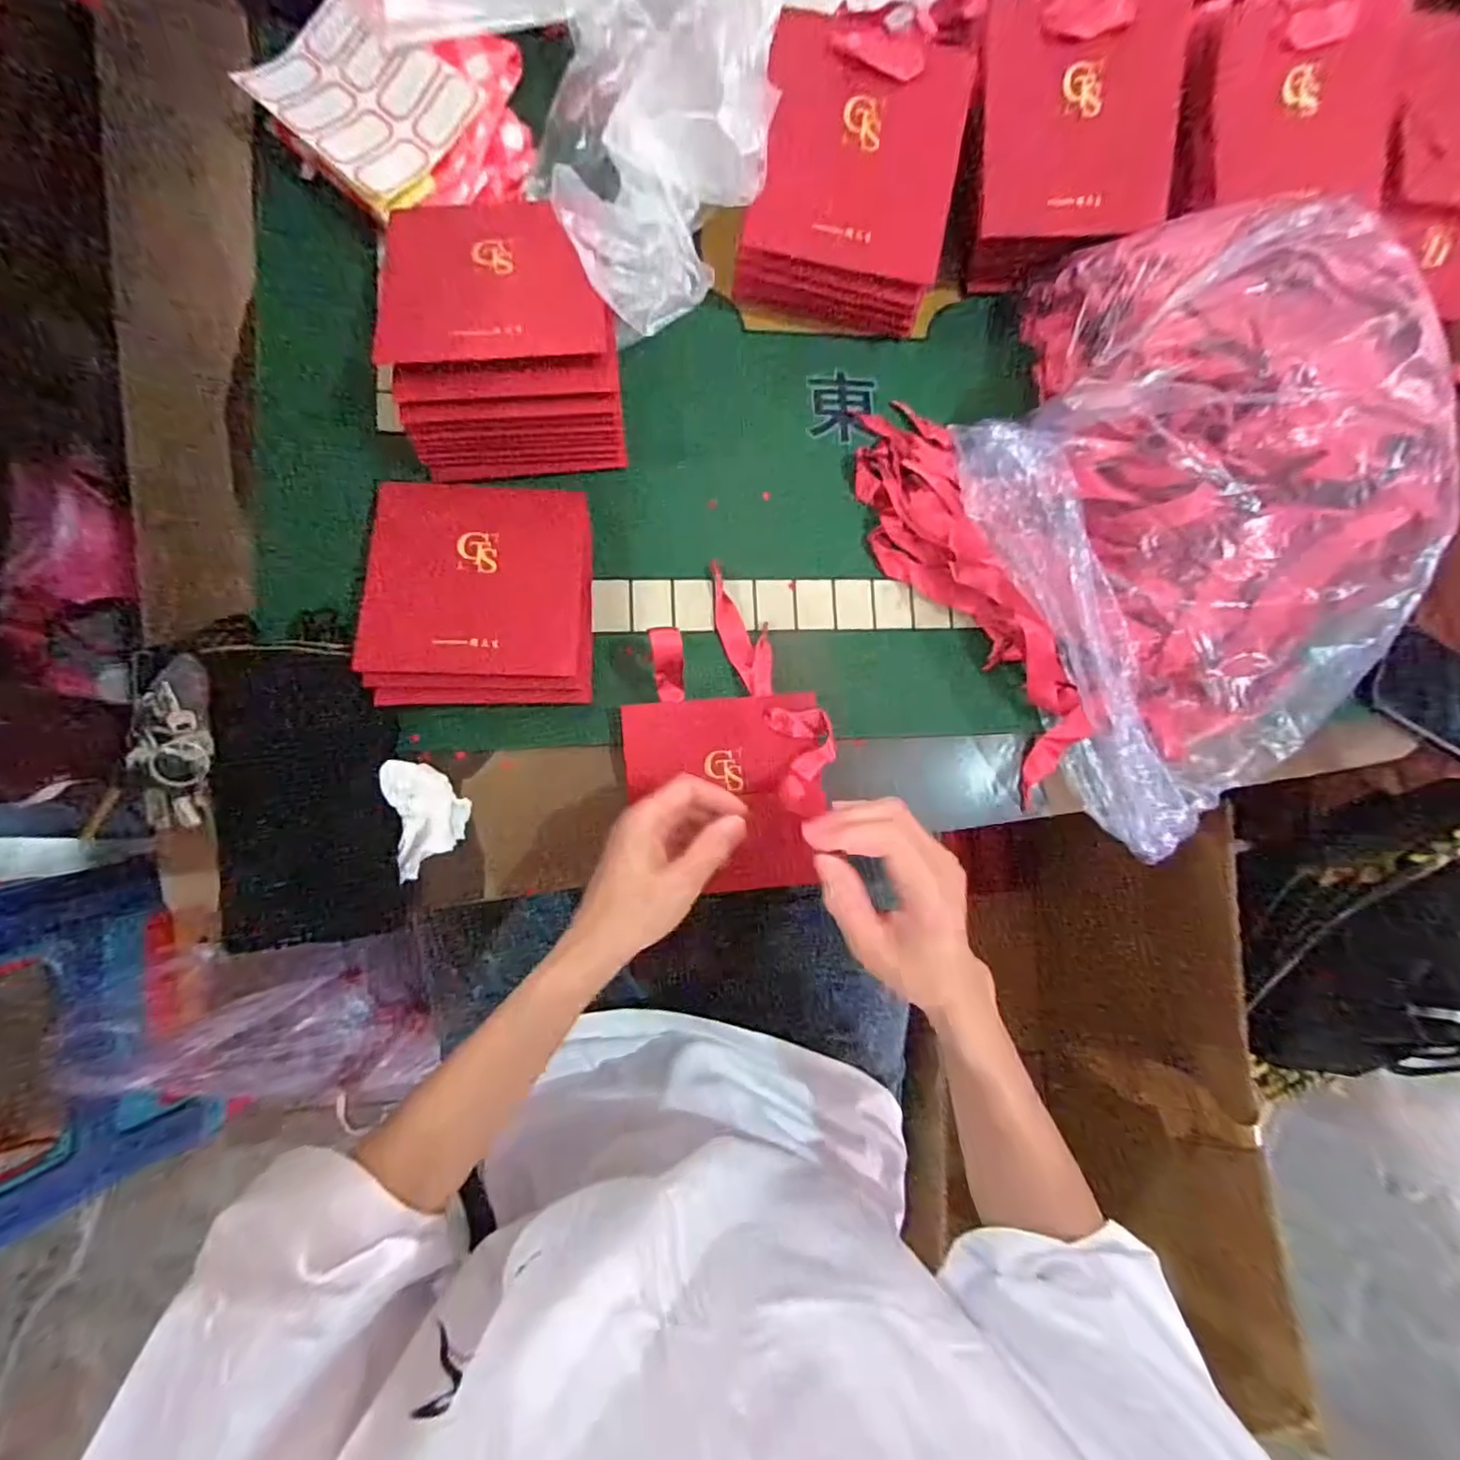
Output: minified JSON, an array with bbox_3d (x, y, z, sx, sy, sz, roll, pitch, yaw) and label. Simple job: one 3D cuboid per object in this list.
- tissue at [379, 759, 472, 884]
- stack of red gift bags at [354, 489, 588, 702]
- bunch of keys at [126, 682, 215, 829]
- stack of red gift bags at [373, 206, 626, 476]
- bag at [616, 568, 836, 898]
[{"bbox_3d":[-0.206,0.060,0.418,0.046,0.028,0.078,-7,85,-8],"label":"tissue"},{"bbox_3d":[-0.170,-0.094,0.425,0.142,0.037,0.153,0,85,-7],"label":"stack of red gift bags"},{"bbox_3d":[-0.367,0.019,0.404,0.040,0.018,0.094,2,99,-7],"label":"bunch of keys"},{"bbox_3d":[-0.153,-0.270,0.419,0.143,0.075,0.171,-9,86,-8],"label":"stack of red gift bags"},{"bbox_3d":[-0.001,0.001,0.427,0.141,0.043,0.209,-4,85,-8],"label":"bag"}]

